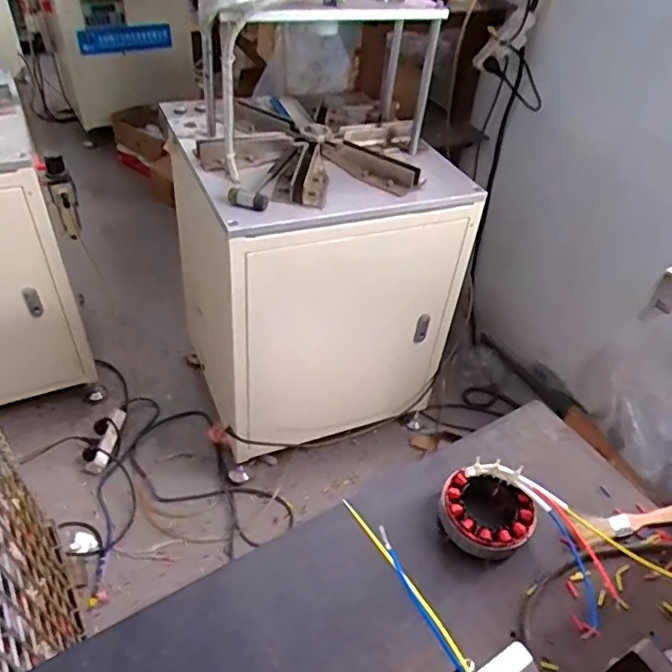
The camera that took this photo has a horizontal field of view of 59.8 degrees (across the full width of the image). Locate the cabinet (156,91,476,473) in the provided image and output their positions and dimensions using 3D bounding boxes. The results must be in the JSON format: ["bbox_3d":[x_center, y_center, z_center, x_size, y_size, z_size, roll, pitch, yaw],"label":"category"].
[{"bbox_3d":[-0.070,-0.169,1.461,0.558,0.656,0.537,-13,46,-18],"label":"cabinet"}]

